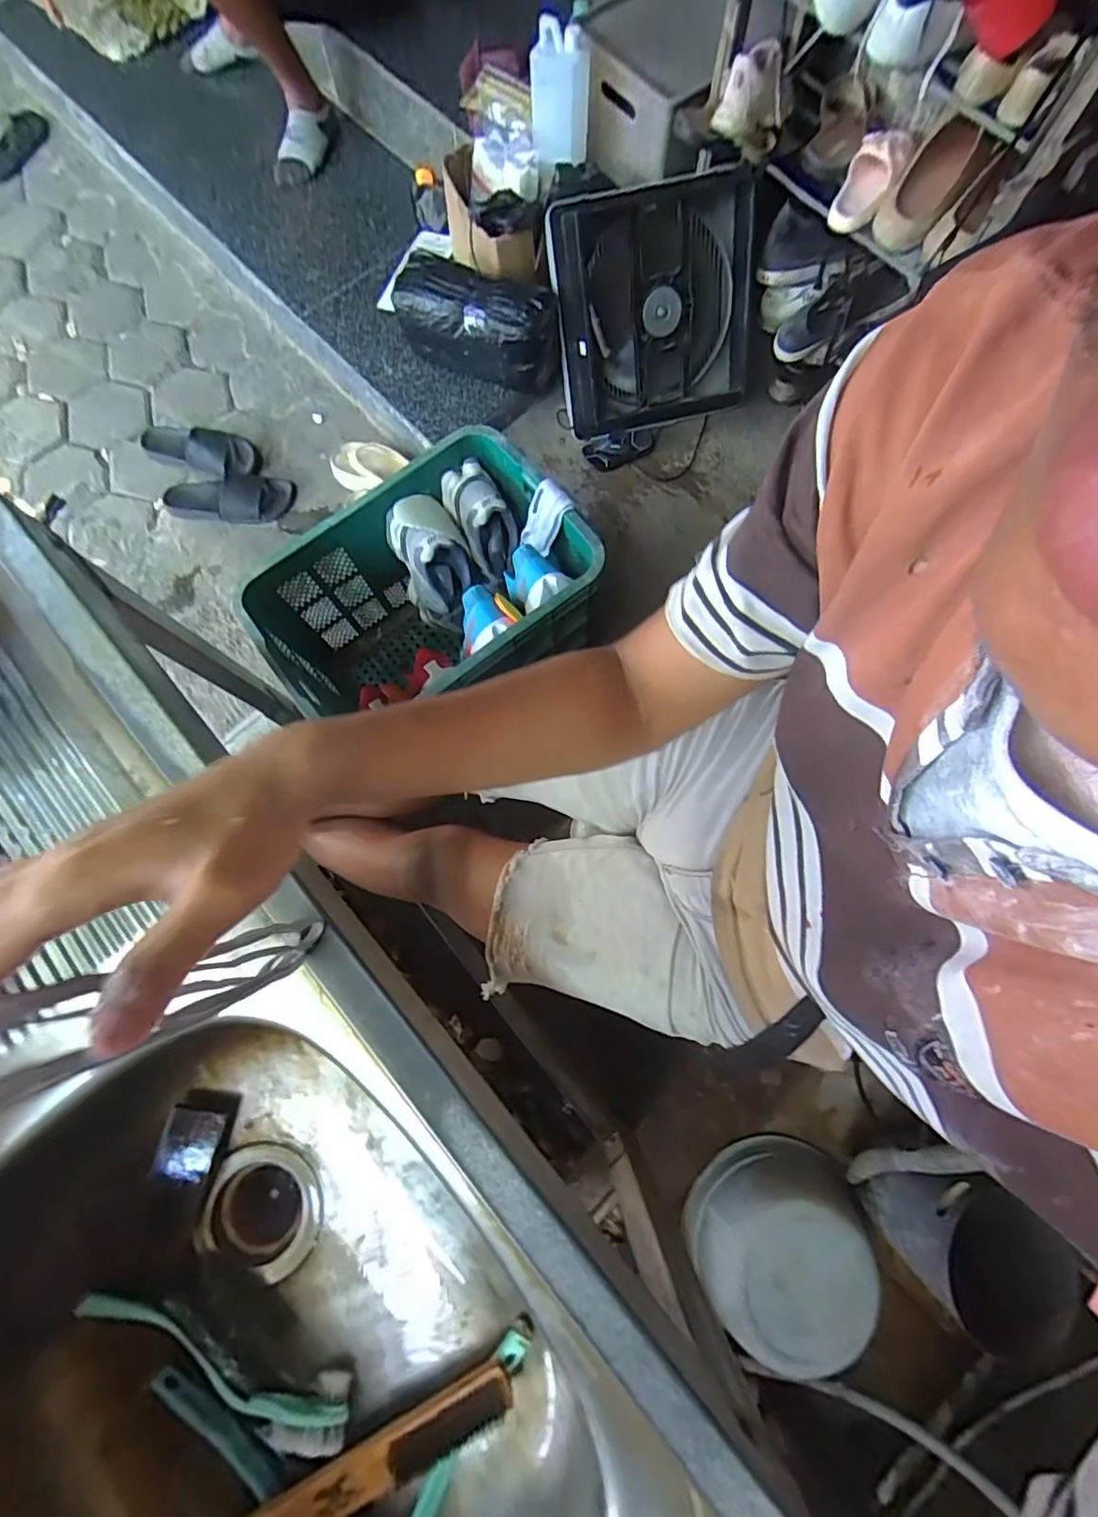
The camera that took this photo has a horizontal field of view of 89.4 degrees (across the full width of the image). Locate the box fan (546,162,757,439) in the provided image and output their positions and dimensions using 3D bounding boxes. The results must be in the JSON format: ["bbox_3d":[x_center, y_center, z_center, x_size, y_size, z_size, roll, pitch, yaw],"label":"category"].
[{"bbox_3d":[0.213,-0.920,1.152,0.389,0.387,0.124,-12,45,1],"label":"box fan"}]

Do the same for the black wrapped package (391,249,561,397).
[{"bbox_3d":[-0.146,-0.895,1.168,0.344,0.176,0.112,19,77,5],"label":"black wrapped package"}]

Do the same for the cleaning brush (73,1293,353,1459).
[{"bbox_3d":[-0.272,0.495,0.447,0.232,0.028,0.045,16,76,5],"label":"cleaning brush"}]

